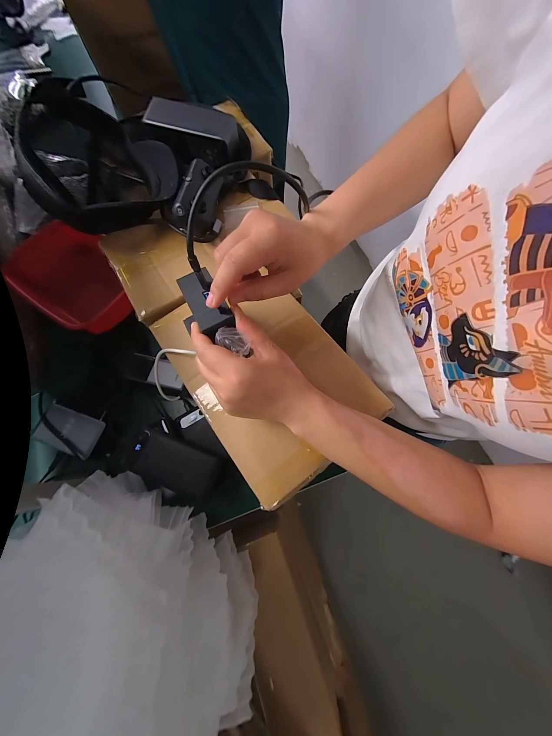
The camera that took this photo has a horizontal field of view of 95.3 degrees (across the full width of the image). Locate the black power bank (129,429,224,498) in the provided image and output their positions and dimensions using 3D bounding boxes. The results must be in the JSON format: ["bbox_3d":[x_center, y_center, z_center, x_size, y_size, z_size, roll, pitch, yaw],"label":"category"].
[{"bbox_3d":[-0.165,0.158,0.414,0.149,0.026,0.074,18,76,7],"label":"black power bank"}]

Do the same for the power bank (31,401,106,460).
[{"bbox_3d":[-0.385,0.116,0.468,0.123,0.020,0.067,18,75,6],"label":"power bank"}]

